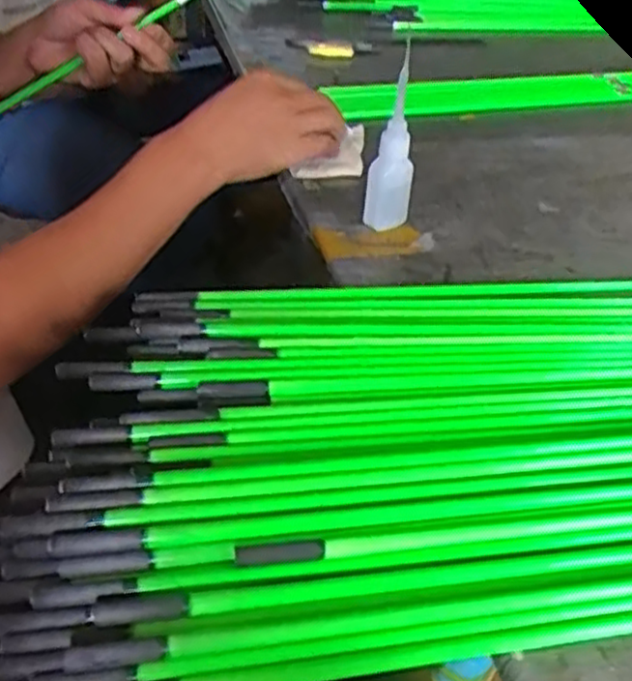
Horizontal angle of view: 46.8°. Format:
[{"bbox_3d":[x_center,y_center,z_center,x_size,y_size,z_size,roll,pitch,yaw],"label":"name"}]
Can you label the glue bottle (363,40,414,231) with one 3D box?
[{"bbox_3d":[0.056,-0.140,0.532,0.031,0.127,0.024,12,39,9],"label":"glue bottle"}]

